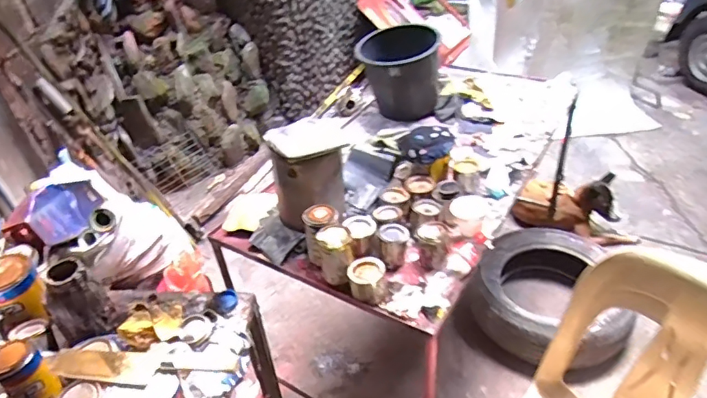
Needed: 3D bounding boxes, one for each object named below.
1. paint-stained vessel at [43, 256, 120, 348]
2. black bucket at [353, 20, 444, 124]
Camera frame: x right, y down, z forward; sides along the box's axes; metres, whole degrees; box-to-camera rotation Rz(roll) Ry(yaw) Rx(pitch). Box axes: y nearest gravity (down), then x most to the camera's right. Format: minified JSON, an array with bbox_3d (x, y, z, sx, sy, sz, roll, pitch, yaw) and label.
[{"bbox_3d":[-0.507,0.194,0.915,0.095,0.147,0.076,-30,46,-24],"label":"paint-stained vessel"},{"bbox_3d":[0.153,-0.411,1.685,0.257,0.240,0.250,-4,42,4],"label":"black bucket"}]

